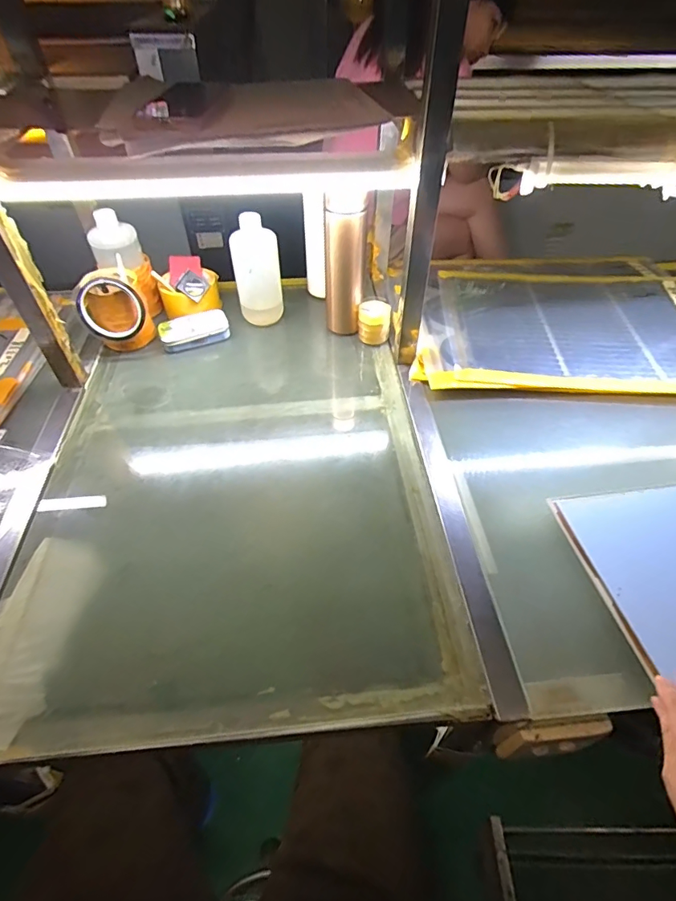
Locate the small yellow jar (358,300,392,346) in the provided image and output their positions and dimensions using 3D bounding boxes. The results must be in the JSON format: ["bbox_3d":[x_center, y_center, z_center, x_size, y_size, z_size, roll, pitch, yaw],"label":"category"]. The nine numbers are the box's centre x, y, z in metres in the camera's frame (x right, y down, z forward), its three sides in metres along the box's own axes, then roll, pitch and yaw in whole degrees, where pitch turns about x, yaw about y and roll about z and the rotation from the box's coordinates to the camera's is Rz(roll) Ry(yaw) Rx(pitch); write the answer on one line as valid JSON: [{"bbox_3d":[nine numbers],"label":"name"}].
[{"bbox_3d":[0.060,-0.209,0.748,0.051,0.054,0.044,3,48,2],"label":"small yellow jar"}]

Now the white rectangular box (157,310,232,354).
[{"bbox_3d":[-0.239,-0.201,0.763,0.111,0.039,0.063,-11,49,-10],"label":"white rectangular box"}]

